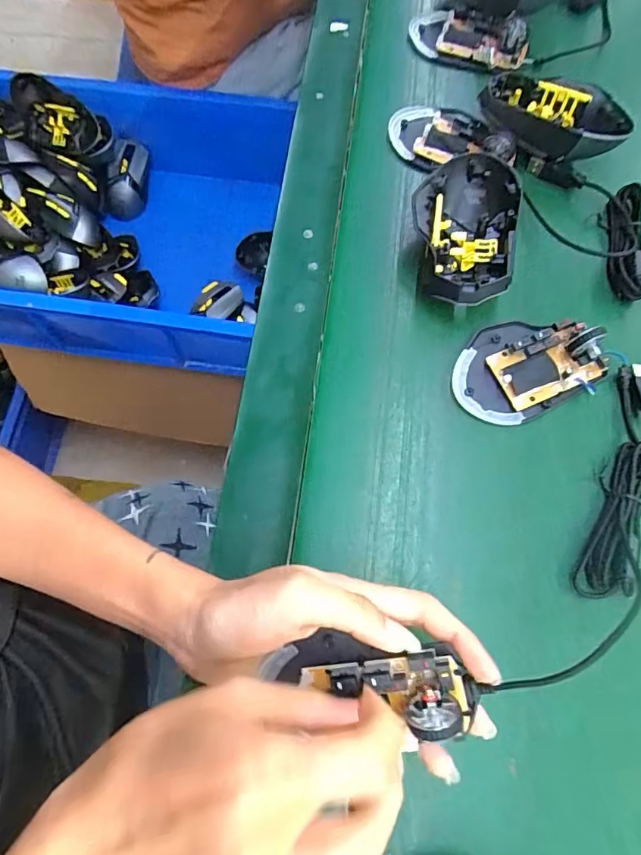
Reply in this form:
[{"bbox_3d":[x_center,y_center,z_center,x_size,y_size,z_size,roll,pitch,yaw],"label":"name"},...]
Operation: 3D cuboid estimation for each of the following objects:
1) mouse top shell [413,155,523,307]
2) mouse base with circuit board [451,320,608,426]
[{"bbox_3d":[0.106,-0.143,0.373,0.071,0.042,0.120,4,70,3],"label":"mouse top shell"},{"bbox_3d":[0.143,-0.046,0.345,0.101,0.027,0.070,-18,71,-5],"label":"mouse base with circuit board"}]

